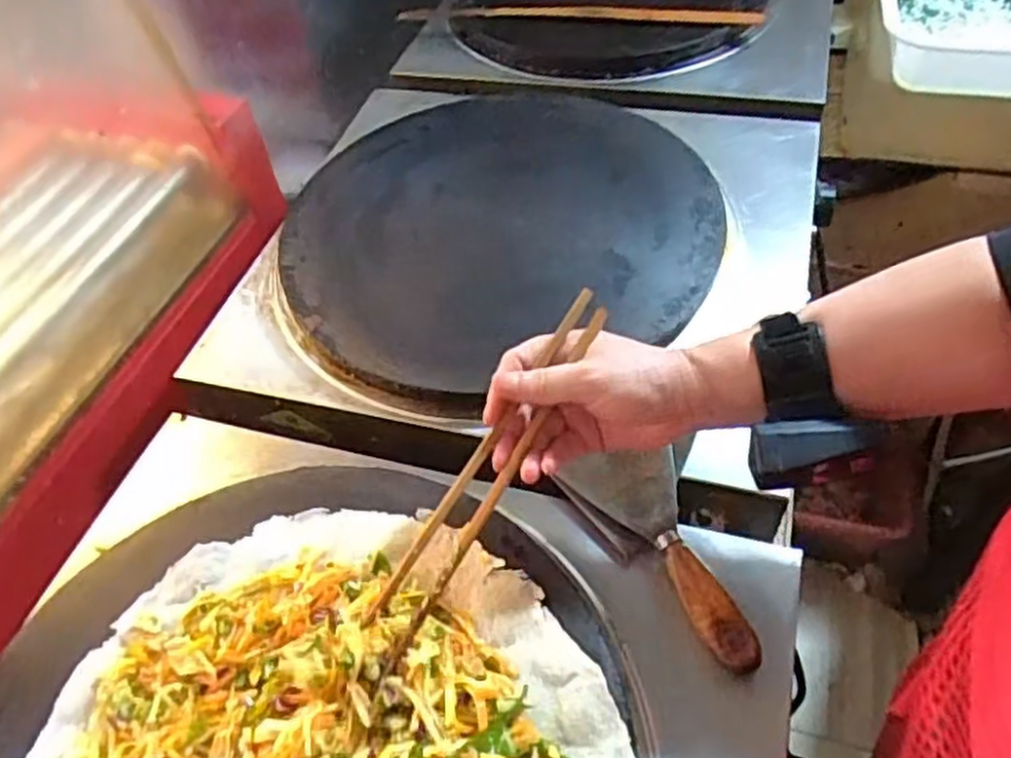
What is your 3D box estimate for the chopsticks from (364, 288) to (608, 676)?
[{"bbox_3d":[-0.012,0.053,0.450,0.035,0.018,0.249,27,80,21],"label":"chopsticks"}]

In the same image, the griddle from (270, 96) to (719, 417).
[{"bbox_3d":[-0.010,-0.151,0.690,0.381,0.036,0.372,-3,51,4],"label":"griddle"}]

